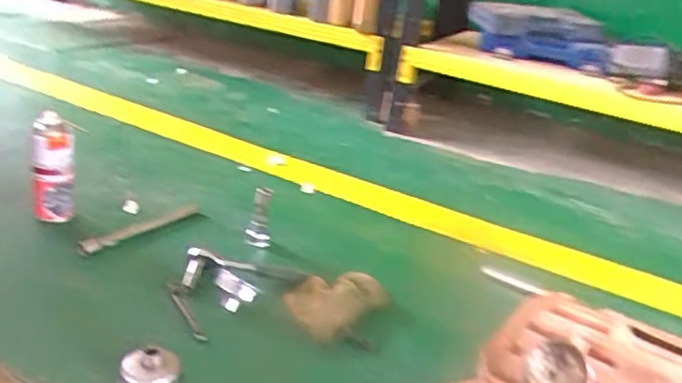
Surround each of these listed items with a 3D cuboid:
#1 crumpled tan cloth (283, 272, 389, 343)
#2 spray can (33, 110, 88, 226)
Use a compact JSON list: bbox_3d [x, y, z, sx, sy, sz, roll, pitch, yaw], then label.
[{"bbox_3d":[-0.009,0.161,0.958,0.156,0.030,0.119,-15,30,-41],"label":"crumpled tan cloth"},{"bbox_3d":[-0.493,-0.035,1.084,0.076,0.187,0.072,5,22,-2],"label":"spray can"}]

